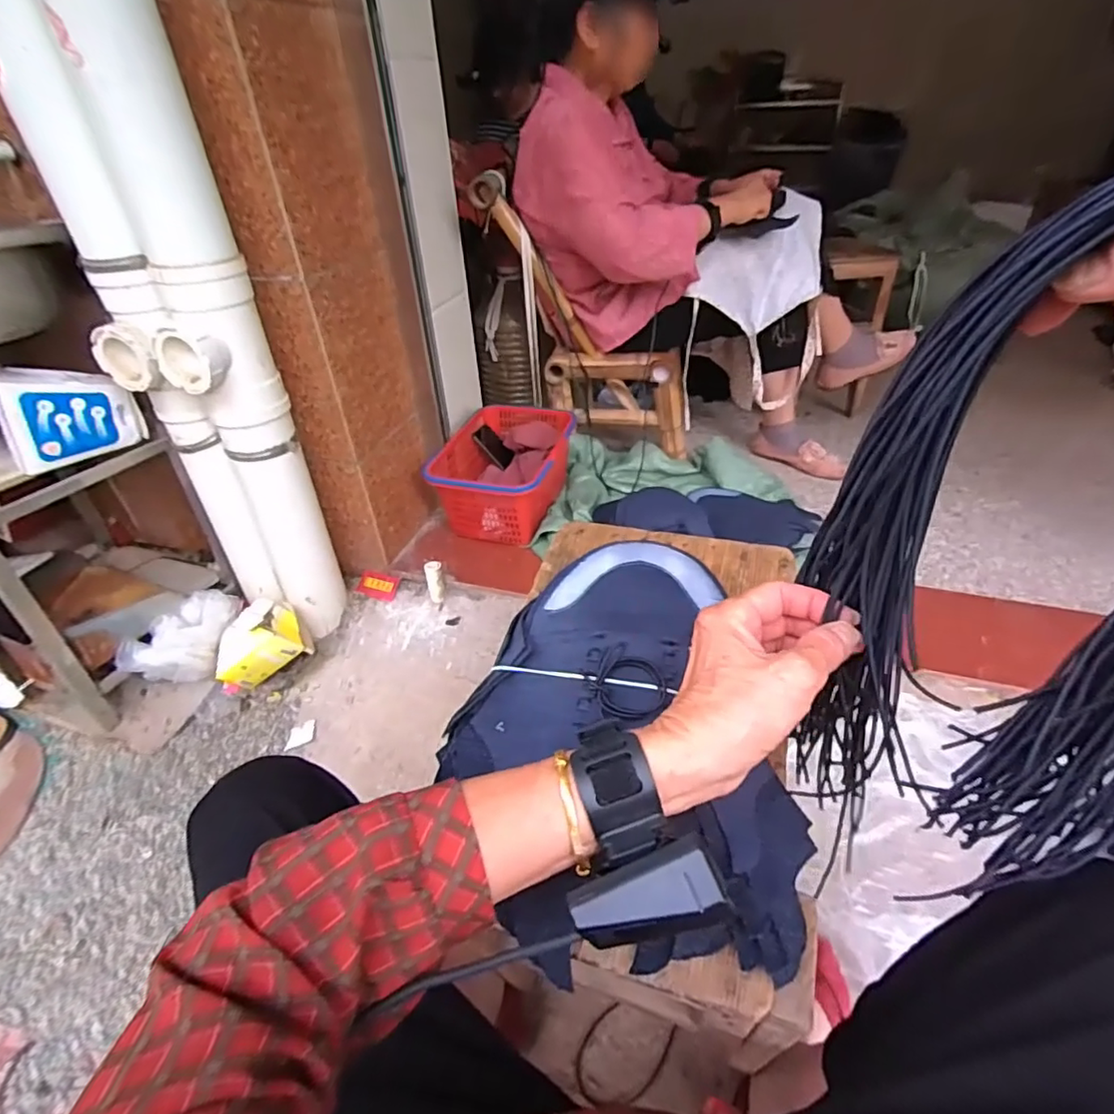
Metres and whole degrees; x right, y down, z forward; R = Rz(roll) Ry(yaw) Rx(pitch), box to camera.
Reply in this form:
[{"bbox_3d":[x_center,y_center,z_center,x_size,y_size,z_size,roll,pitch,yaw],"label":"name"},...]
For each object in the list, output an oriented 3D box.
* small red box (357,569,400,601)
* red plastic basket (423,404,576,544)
[{"bbox_3d":[-0.365,0.058,1.193,0.083,0.048,0.015,14,1,4],"label":"small red box"},{"bbox_3d":[-0.104,-0.177,1.268,0.238,0.167,0.362,9,40,14],"label":"red plastic basket"}]

